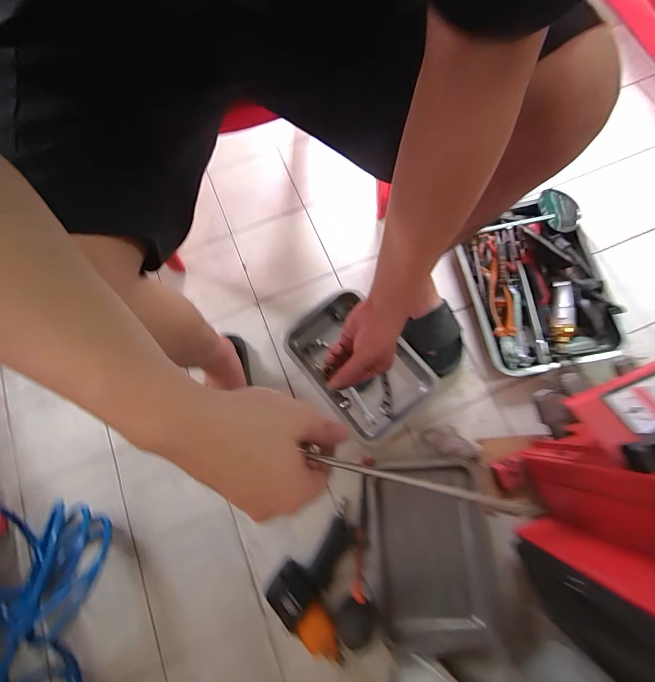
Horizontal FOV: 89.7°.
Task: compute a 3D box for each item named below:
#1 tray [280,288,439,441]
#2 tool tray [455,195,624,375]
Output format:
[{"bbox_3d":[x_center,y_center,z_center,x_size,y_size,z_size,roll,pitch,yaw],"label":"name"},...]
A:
[{"bbox_3d":[0.062,0.045,0.719,0.206,0.045,0.310,-38,78,-8],"label":"tray"},{"bbox_3d":[0.462,-0.135,0.737,0.288,0.084,0.393,-11,75,-2],"label":"tool tray"}]

